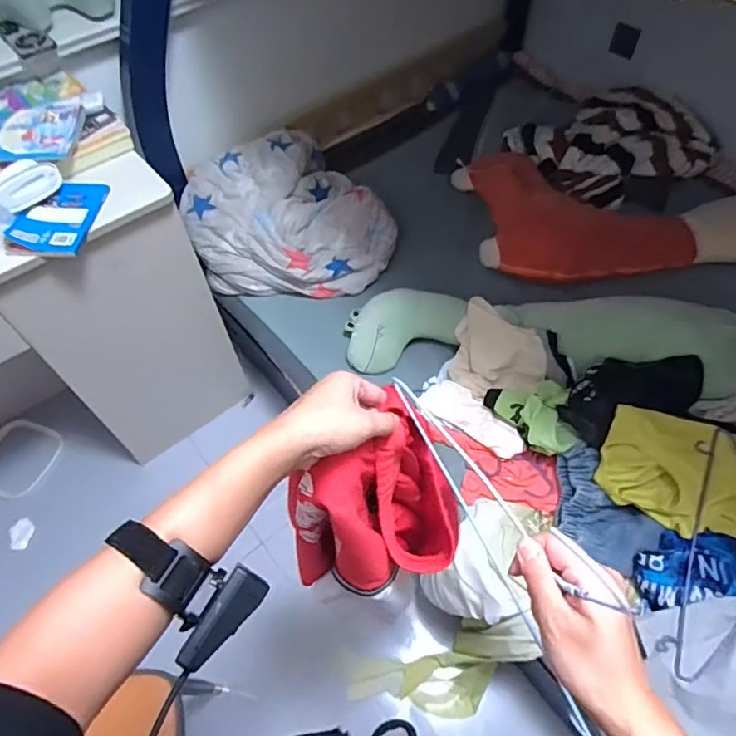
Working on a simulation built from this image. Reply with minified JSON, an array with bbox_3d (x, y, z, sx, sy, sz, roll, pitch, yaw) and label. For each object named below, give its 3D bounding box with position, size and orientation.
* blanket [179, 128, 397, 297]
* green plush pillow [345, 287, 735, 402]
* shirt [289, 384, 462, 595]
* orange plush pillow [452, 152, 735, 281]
[{"bbox_3d":[-0.221,-0.399,1.407,0.484,0.175,0.492,-32,60,-19],"label":"blanket"},{"bbox_3d":[0.381,-0.083,1.176,0.851,0.168,0.193,6,56,6],"label":"green plush pillow"},{"bbox_3d":[0.011,0.166,0.532,0.144,0.267,0.114,-37,62,-21],"label":"shirt"},{"bbox_3d":[0.703,-0.457,1.447,0.815,0.110,0.473,-3,55,0],"label":"orange plush pillow"}]

